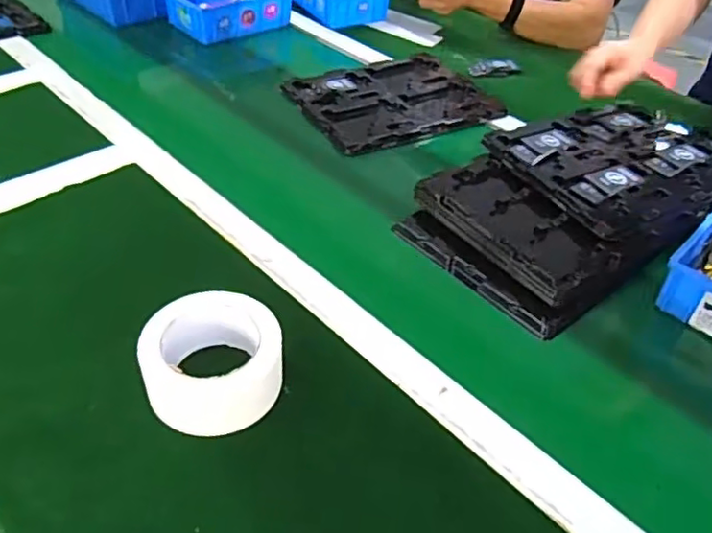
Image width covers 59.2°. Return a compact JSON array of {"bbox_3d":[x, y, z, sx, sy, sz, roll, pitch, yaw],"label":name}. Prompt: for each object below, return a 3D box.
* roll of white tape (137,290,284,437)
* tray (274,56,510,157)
[{"bbox_3d":[-0.118,0.077,0.515,0.107,0.059,0.107,3,42,-3],"label":"roll of white tape"},{"bbox_3d":[0.058,-0.251,0.933,0.271,0.014,0.223,-19,47,-25],"label":"tray"}]

